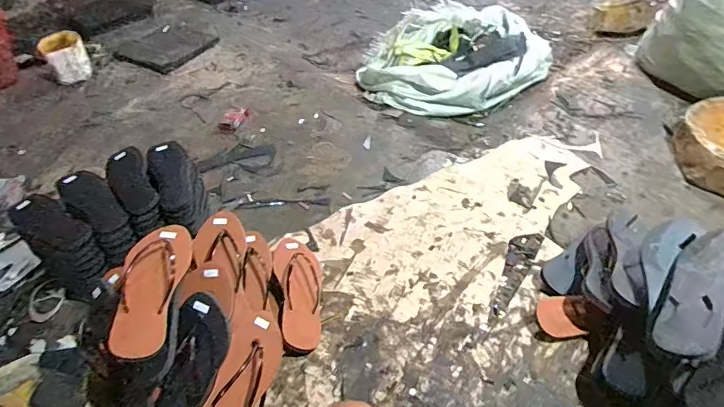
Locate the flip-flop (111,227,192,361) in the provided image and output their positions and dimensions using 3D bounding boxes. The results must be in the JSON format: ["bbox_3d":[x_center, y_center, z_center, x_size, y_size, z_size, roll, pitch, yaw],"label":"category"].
[{"bbox_3d":[-0.323,0.123,0.722,0.091,0.041,0.239,-9,45,-1],"label":"flip-flop"}]

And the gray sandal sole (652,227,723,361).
[{"bbox_3d":[0.477,0.114,0.651,0.236,0.022,0.095,-42,24,-21],"label":"gray sandal sole"}]

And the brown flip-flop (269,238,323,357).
[{"bbox_3d":[-0.129,0.169,0.907,0.100,0.032,0.256,18,43,-20],"label":"brown flip-flop"}]

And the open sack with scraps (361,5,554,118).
[{"bbox_3d":[0.295,-0.504,1.547,0.582,0.142,0.500,-3,42,3],"label":"open sack with scraps"}]

